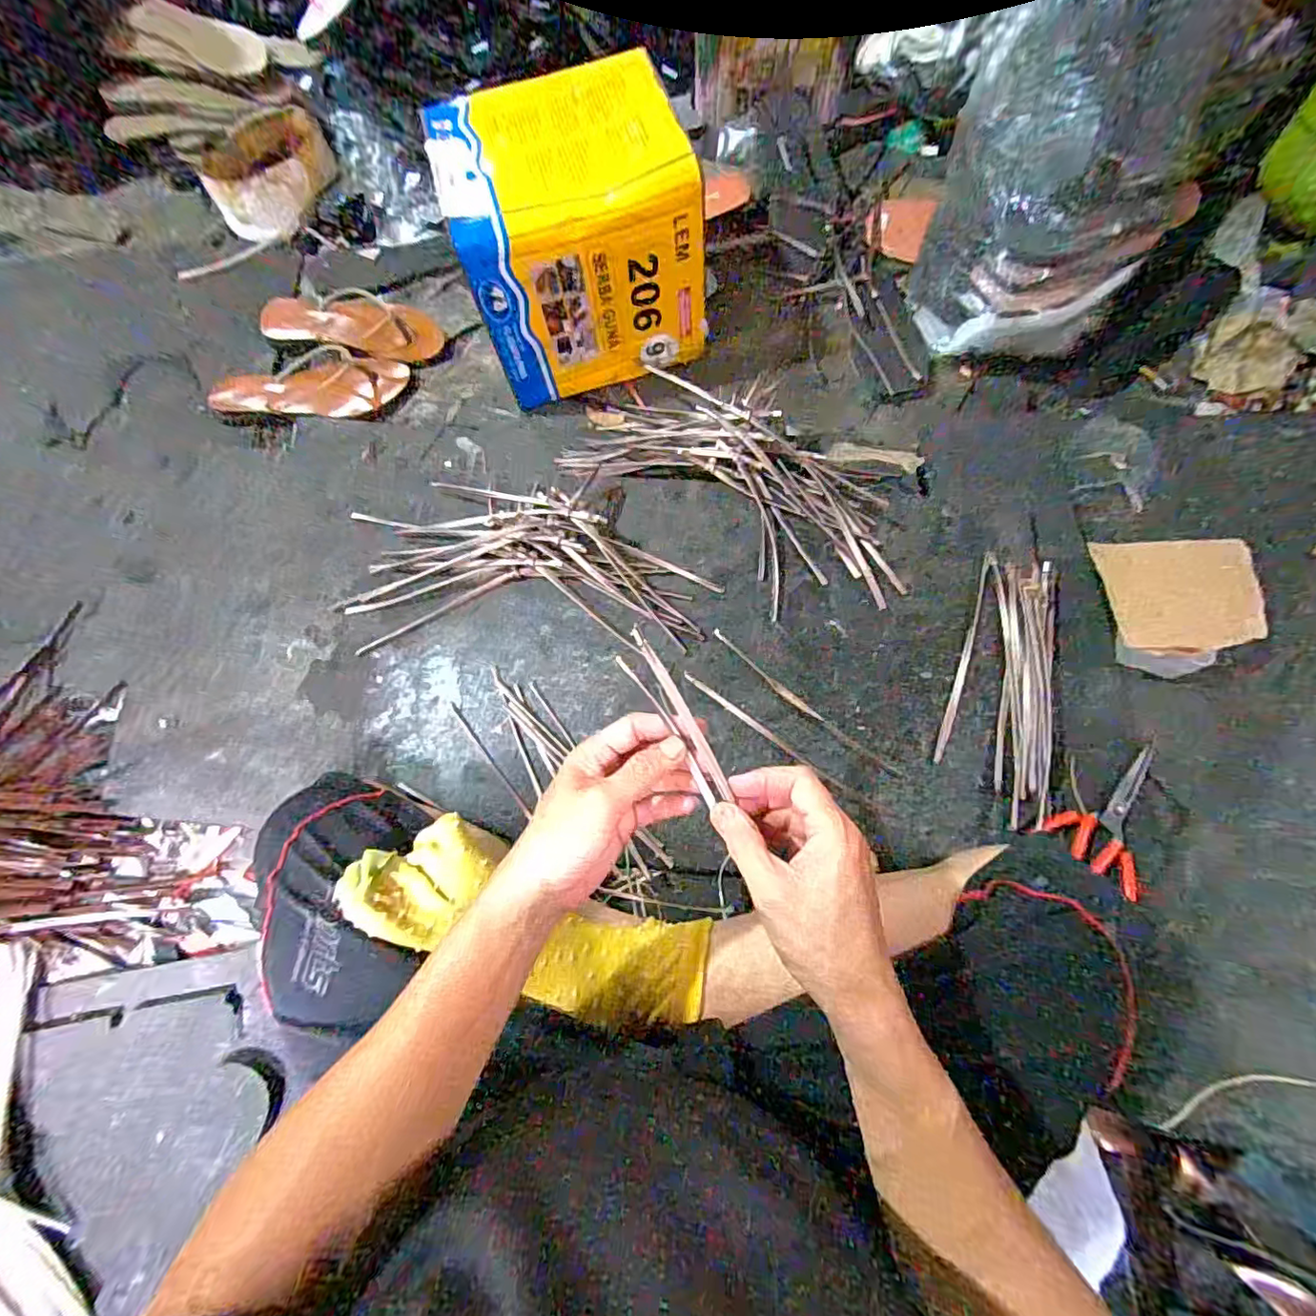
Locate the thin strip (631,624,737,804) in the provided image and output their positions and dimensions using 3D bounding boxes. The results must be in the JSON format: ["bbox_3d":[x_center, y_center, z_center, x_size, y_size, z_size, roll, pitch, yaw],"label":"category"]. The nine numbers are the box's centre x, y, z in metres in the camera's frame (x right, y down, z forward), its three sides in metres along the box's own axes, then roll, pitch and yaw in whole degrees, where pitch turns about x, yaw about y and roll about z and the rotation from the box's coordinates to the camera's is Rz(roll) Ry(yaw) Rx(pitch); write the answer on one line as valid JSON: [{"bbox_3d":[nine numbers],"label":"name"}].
[{"bbox_3d":[0.015,0.034,0.370,0.010,0.008,0.119,-29,93,-7],"label":"thin strip"}]

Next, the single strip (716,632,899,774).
[{"bbox_3d":[0.147,0.047,0.597,0.231,0.004,0.015,39,75,12],"label":"single strip"}]

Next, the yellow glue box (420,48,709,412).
[{"bbox_3d":[-0.102,-0.500,0.701,0.253,0.214,0.247,-18,74,-2],"label":"yellow glue box"}]

